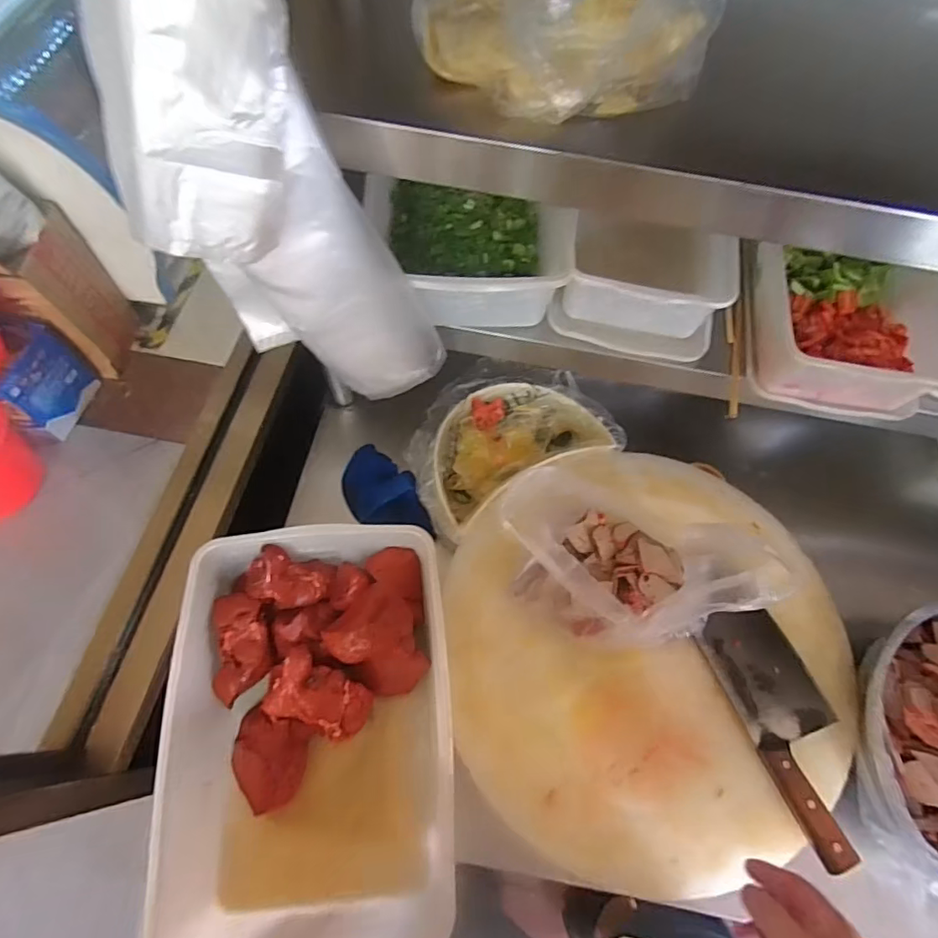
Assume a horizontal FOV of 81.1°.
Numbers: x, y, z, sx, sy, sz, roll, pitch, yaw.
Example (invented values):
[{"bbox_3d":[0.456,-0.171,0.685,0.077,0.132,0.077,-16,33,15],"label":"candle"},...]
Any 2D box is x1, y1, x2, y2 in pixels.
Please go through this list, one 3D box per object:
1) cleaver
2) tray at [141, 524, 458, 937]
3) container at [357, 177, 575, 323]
[{"bbox_3d":[0.342,0.267,0.589,0.098,0.027,0.256,-18,68,-10],"label":"cleaver"},{"bbox_3d":[-0.157,0.265,0.581,0.266,0.116,0.392,-4,66,-5],"label":"tray"},{"bbox_3d":[0.004,-0.244,0.585,0.177,0.082,0.199,-5,66,-5],"label":"container"}]

